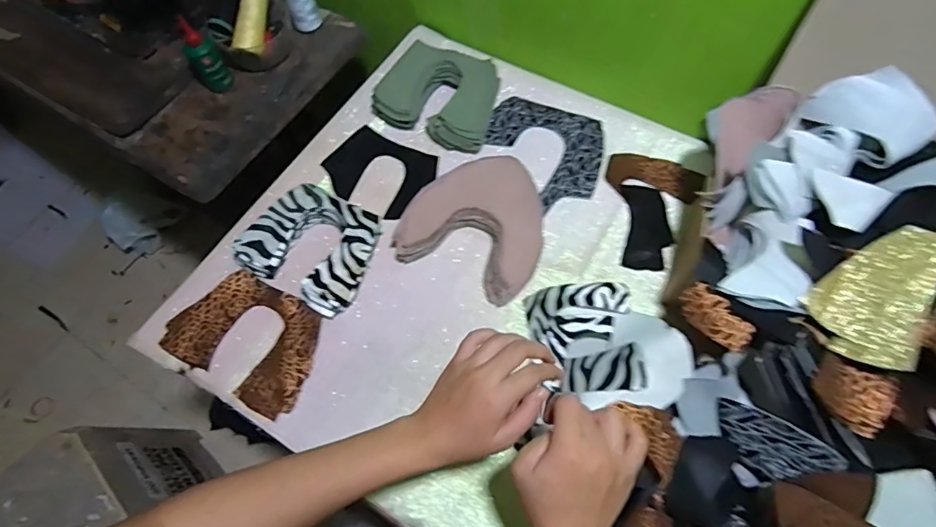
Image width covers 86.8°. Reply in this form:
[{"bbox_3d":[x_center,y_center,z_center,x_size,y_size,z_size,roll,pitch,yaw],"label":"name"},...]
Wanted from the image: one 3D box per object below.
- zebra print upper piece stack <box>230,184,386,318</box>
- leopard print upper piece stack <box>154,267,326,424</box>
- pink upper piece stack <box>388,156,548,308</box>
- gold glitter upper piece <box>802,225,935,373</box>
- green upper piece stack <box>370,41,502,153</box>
[{"bbox_3d":[-0.192,-0.026,0.618,0.163,0.038,0.135,27,69,14],"label":"zebra print upper piece stack"},{"bbox_3d":[-0.255,0.087,0.585,0.173,0.020,0.124,28,69,14],"label":"leopard print upper piece stack"},{"bbox_3d":[0.015,-0.057,0.624,0.173,0.033,0.170,24,68,13],"label":"pink upper piece stack"},{"bbox_3d":[0.344,0.020,0.418,0.077,0.022,0.127,22,76,35],"label":"gold glitter upper piece"},{"bbox_3d":[-0.035,-0.241,0.705,0.165,0.051,0.137,25,68,13],"label":"green upper piece stack"}]

